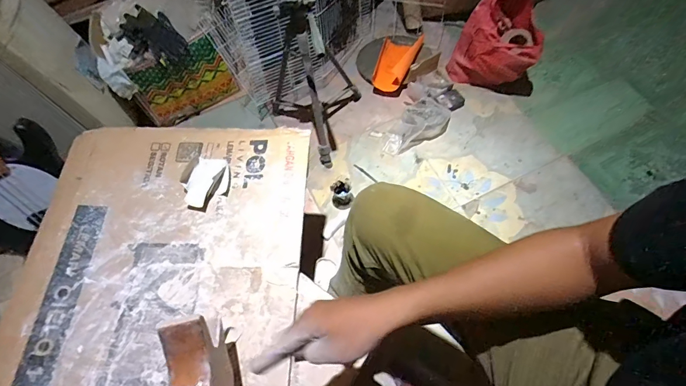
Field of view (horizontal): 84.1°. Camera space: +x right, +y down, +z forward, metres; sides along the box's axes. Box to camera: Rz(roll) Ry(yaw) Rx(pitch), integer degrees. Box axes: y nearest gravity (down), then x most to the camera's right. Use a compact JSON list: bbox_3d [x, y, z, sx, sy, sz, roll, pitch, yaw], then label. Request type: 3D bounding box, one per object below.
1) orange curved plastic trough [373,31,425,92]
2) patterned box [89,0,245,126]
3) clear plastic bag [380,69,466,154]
[{"bbox_3d":[0.209,-0.508,1.454,0.149,0.070,0.283,12,63,10],"label":"orange curved plastic trough"},{"bbox_3d":[-0.620,-0.504,1.365,0.400,0.314,0.339,-32,64,-13],"label":"patterned box"},{"bbox_3d":[0.277,-0.284,1.322,0.179,0.116,0.353,31,68,18],"label":"clear plastic bag"}]

